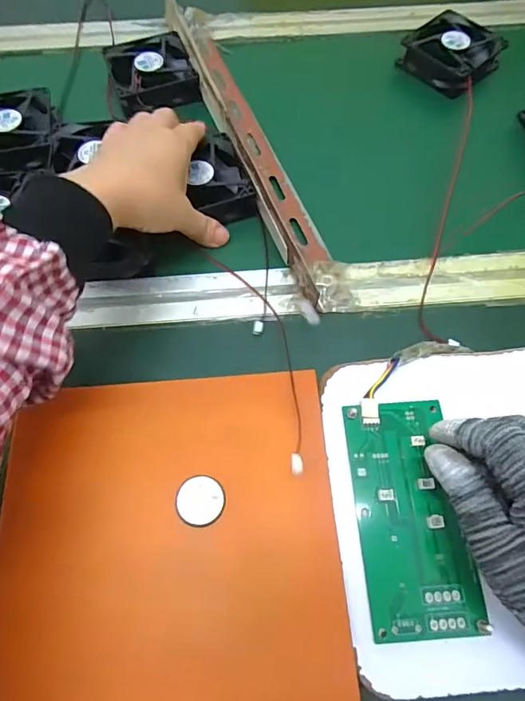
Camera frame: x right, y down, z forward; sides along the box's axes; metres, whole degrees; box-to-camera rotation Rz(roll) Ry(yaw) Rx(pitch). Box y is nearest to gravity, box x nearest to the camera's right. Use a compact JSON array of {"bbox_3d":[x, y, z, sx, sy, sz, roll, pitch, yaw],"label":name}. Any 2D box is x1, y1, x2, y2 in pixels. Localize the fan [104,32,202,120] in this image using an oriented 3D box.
[{"bbox_3d":[-0.111,-0.283,0.457,0.079,0.022,0.085,-17,66,-6],"label":"fan"}]

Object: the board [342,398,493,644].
[{"bbox_3d":[0.088,0.097,0.277,0.063,0.008,0.134,-6,68,-3],"label":"board"}]

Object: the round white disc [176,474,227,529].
[{"bbox_3d":[-0.037,0.091,0.276,0.029,0.004,0.029,-1,65,1],"label":"round white disc"}]

